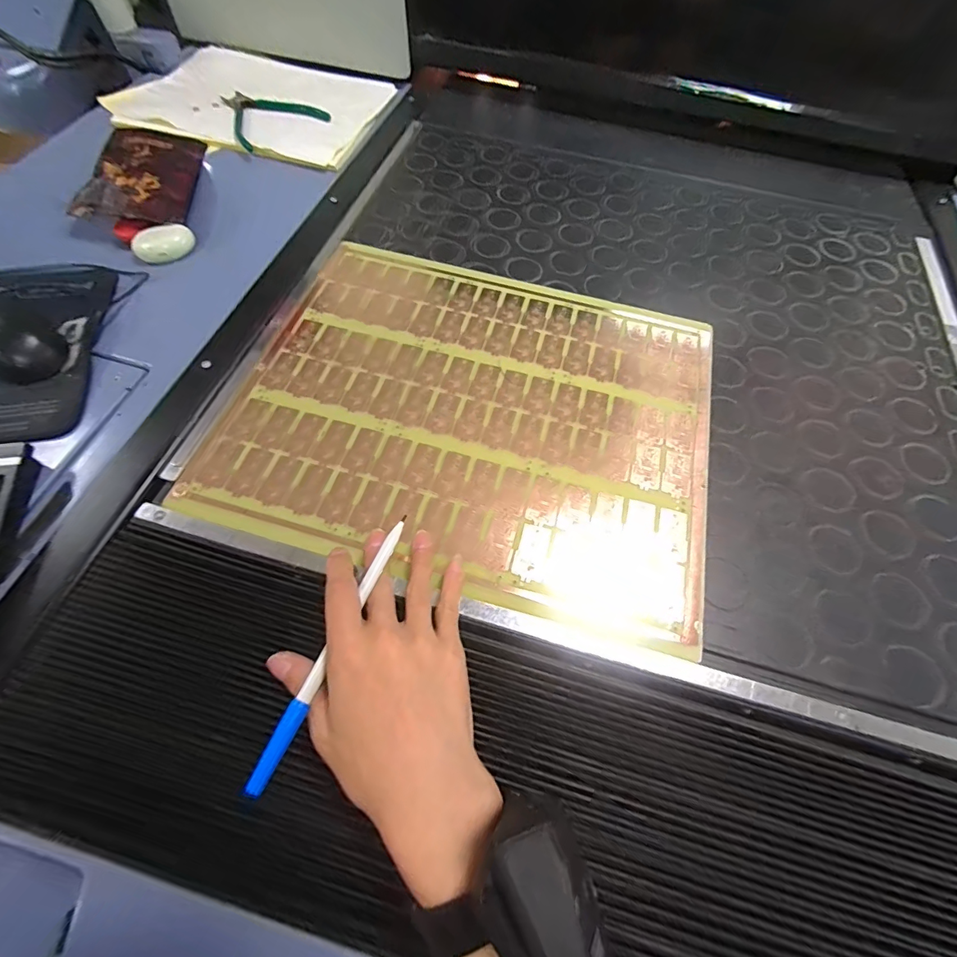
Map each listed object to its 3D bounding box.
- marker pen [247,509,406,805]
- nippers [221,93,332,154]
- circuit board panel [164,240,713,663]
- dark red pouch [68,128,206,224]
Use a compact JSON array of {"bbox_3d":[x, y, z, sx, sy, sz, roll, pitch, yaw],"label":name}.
[{"bbox_3d":[-0.086,0.098,0.281,0.011,0.008,0.178,22,60,8],"label":"marker pen"},{"bbox_3d":[-0.285,-0.491,0.599,0.129,0.010,0.132,-39,71,-20],"label":"nippers"},{"bbox_3d":[0.002,-0.070,0.406,0.402,0.010,0.337,15,63,4],"label":"circuit board panel"},{"bbox_3d":[-0.407,-0.369,0.540,0.118,0.026,0.155,-1,63,-4],"label":"dark red pouch"}]

